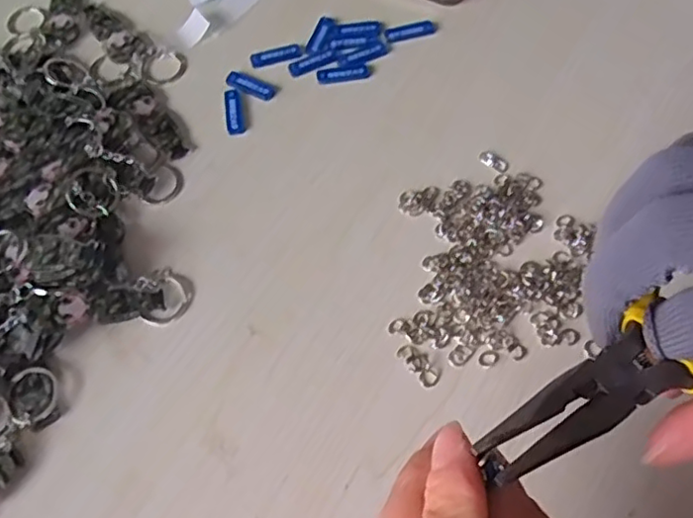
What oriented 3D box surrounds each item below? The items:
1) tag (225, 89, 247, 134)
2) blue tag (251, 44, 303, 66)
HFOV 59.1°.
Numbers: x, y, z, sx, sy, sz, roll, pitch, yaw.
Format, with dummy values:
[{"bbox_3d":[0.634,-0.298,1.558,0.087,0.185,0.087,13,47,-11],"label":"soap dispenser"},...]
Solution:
[{"bbox_3d":[-0.063,-0.083,0.343,0.010,0.005,0.029,-11,64,-4],"label":"tag"},{"bbox_3d":[-0.041,-0.121,0.359,0.031,0.004,0.008,-16,64,-6],"label":"blue tag"}]

